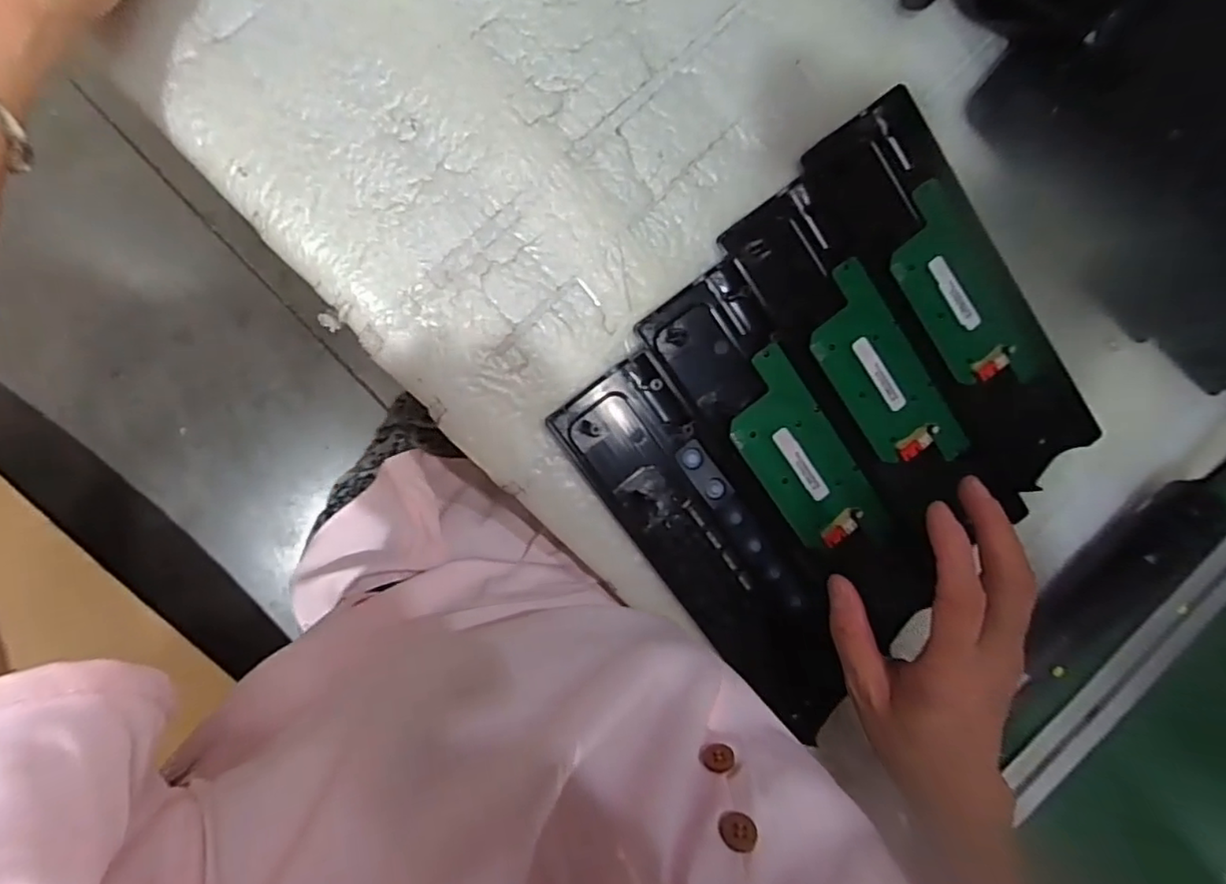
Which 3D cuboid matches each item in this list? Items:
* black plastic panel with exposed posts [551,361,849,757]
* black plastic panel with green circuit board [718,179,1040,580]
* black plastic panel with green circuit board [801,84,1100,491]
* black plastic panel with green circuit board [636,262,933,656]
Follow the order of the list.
[{"bbox_3d":[0.061,0.066,0.364,0.070,0.008,0.240,-40,98,-5],"label":"black plastic panel with exposed posts"},{"bbox_3d":[0.152,-0.036,0.370,0.071,0.009,0.233,-37,98,-5],"label":"black plastic panel with green circuit board"},{"bbox_3d":[0.205,-0.082,0.374,0.074,0.011,0.243,-38,98,-5],"label":"black plastic panel with green circuit board"},{"bbox_3d":[0.106,0.014,0.367,0.069,0.013,0.233,-38,97,-5],"label":"black plastic panel with green circuit board"}]

